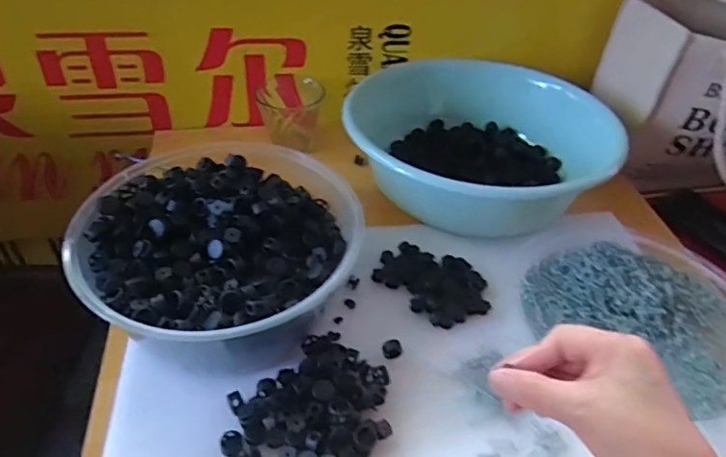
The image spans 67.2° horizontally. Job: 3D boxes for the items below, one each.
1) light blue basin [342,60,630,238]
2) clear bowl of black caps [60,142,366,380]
[{"bbox_3d":[0.138,-0.103,0.665,0.306,0.093,0.253,0,43,-5],"label":"light blue basin"},{"bbox_3d":[-0.132,0.021,0.516,0.238,0.089,0.235,3,43,-2],"label":"clear bowl of black caps"}]

